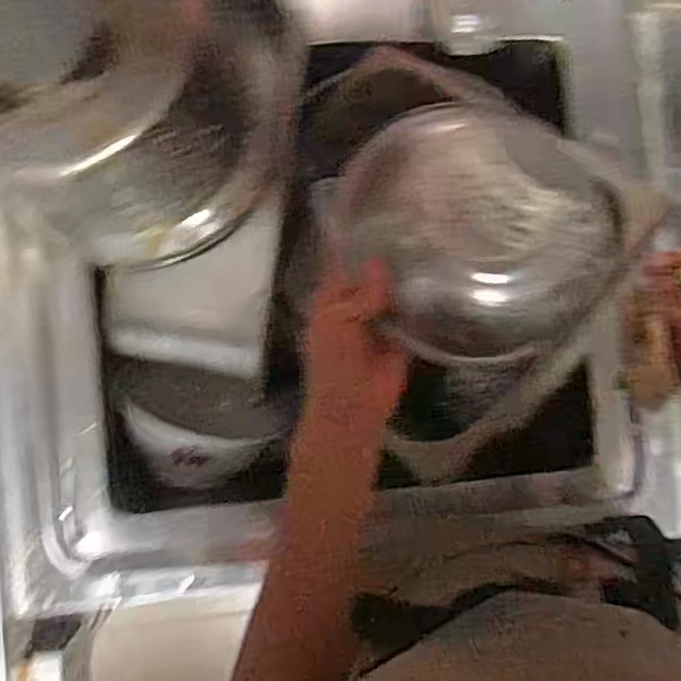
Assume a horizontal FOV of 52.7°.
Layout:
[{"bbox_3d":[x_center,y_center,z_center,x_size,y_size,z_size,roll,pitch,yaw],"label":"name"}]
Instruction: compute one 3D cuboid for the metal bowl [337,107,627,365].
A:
[{"bbox_3d":[0.100,-0.069,0.455,0.187,0.067,0.154,-3,90,-8],"label":"metal bowl"}]

